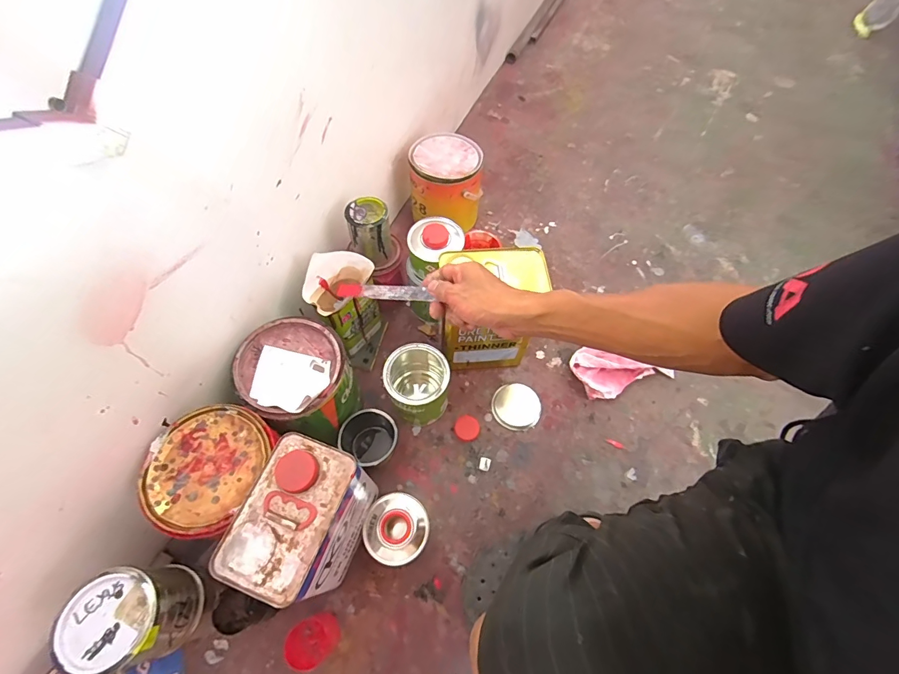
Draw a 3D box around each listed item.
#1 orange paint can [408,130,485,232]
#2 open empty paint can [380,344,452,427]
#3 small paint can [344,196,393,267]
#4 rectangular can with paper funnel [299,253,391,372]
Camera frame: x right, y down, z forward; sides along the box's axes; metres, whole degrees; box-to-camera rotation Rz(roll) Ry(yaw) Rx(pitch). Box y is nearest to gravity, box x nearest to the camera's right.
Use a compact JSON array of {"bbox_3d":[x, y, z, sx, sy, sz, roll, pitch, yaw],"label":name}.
[{"bbox_3d":[-0.008,-0.345,0.932,0.148,0.169,0.142,1,64,-2],"label":"orange paint can"},{"bbox_3d":[-0.056,0.087,0.734,0.106,0.126,0.109,1,64,-2],"label":"open empty paint can"},{"bbox_3d":[-0.143,-0.189,0.746,0.072,0.092,0.085,-5,63,-5],"label":"small paint can"},{"bbox_3d":[-0.182,-0.050,0.755,0.102,0.207,0.130,16,64,5],"label":"rectangular can with paper funnel"}]

